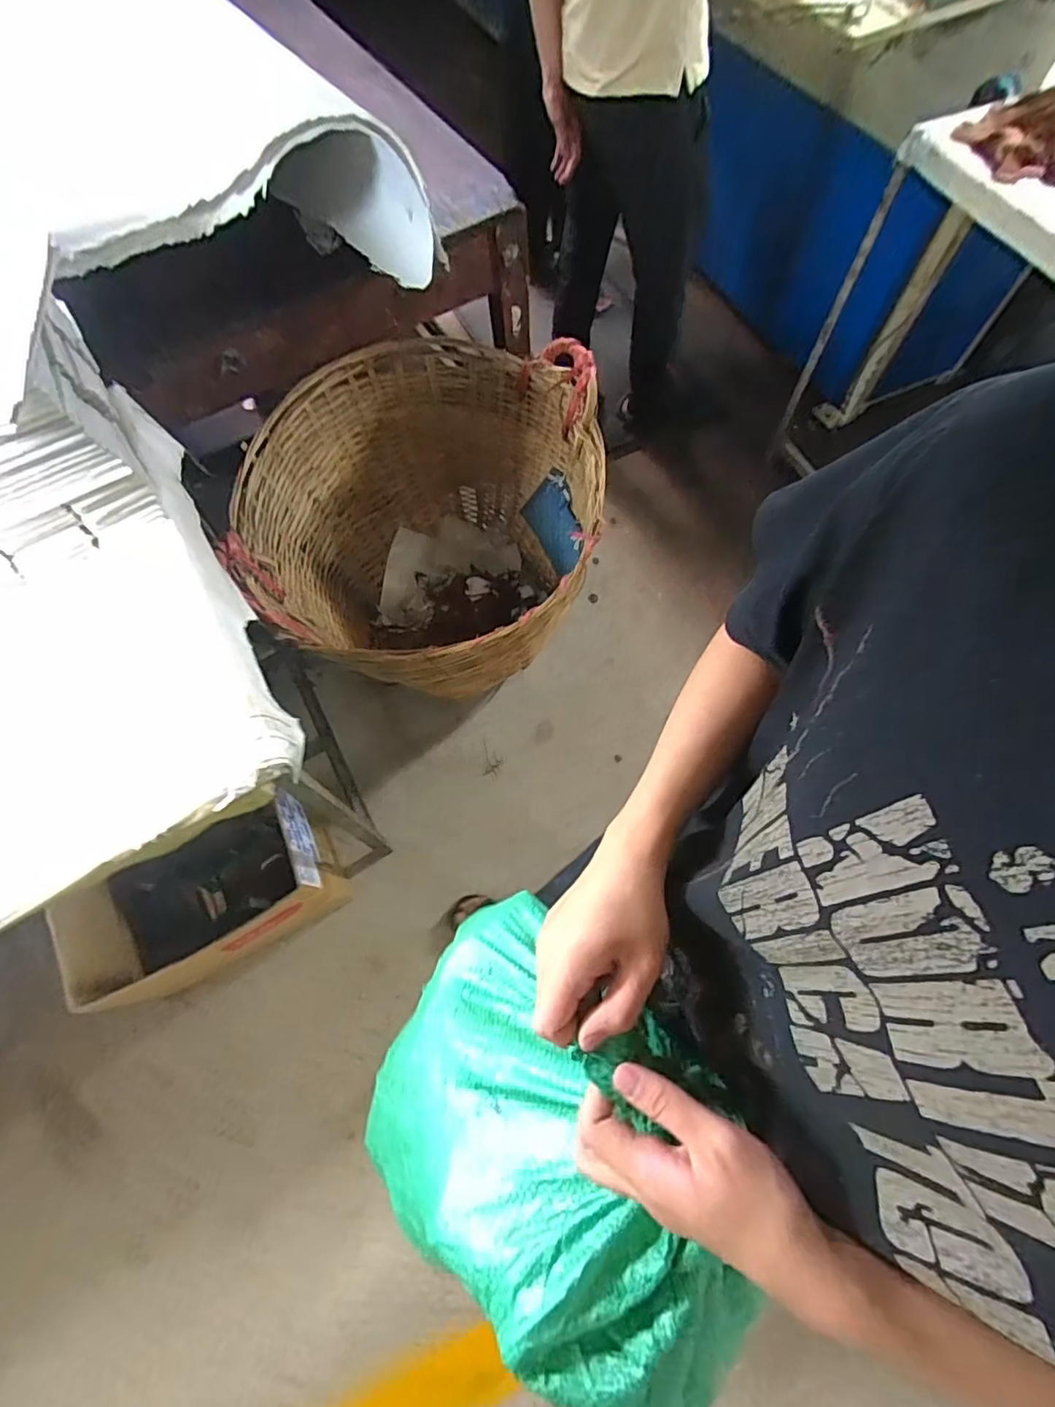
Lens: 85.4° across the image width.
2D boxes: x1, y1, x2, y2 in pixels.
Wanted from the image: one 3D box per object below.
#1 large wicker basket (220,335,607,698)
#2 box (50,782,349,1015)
[{"bbox_3d":[-0.198,-0.348,1.373,0.667,0.632,0.762,13,68,4],"label":"large wicker basket"},{"bbox_3d":[-0.675,0.429,1.236,0.473,0.260,0.251,-26,69,-10],"label":"box"}]

